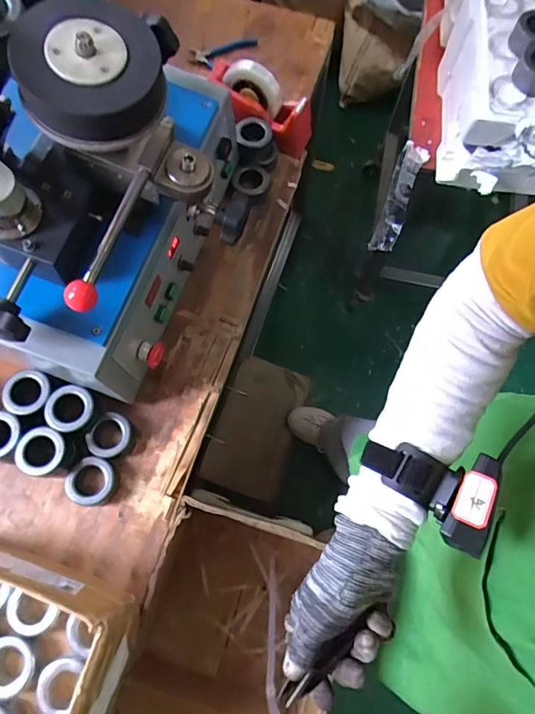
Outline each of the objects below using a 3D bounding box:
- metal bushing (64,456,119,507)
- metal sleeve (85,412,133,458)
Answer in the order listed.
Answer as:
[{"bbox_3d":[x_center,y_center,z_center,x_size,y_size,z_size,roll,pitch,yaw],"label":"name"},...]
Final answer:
[{"bbox_3d":[-0.262,0.186,0.688,0.064,0.039,0.070,0,72,-1],"label":"metal bushing"},{"bbox_3d":[-0.240,0.124,0.711,0.060,0.033,0.070,36,74,10],"label":"metal sleeve"}]

